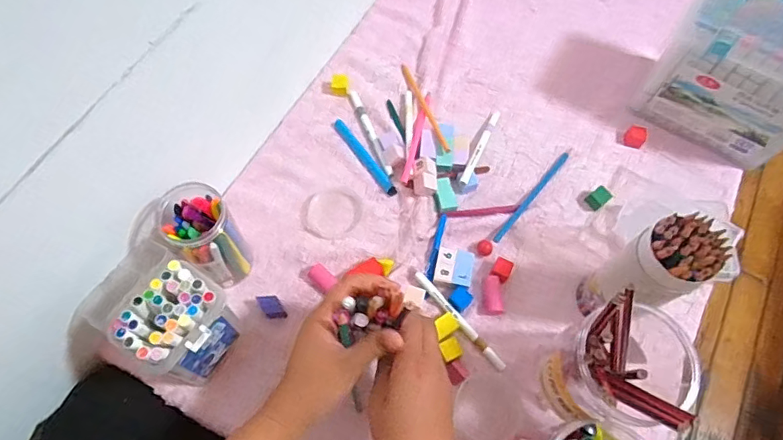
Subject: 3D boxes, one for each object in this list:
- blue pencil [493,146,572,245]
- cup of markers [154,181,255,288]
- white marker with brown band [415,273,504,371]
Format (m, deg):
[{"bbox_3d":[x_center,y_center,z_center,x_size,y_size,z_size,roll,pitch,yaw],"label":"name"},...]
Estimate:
[{"bbox_3d":[0.173,-0.033,0.614,0.010,0.011,0.170,38,69,14],"label":"blue pencil"},{"bbox_3d":[-0.183,0.019,0.515,0.067,0.115,0.072,1,65,-2],"label":"cup of markers"},{"bbox_3d":[0.071,0.107,0.544,0.012,0.011,0.132,-39,72,-18],"label":"white marker with brown band"}]

